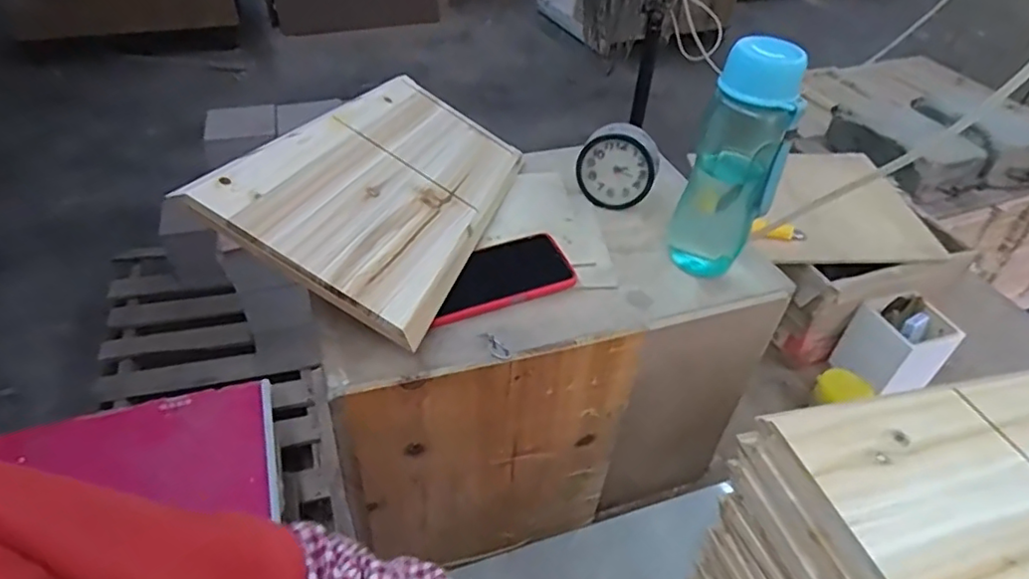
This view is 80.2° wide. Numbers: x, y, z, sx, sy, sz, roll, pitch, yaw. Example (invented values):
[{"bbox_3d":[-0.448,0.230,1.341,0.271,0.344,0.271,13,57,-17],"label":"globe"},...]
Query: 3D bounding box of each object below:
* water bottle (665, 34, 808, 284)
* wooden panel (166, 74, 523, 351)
[{"bbox_3d":[0.210,-0.114,0.590,0.061,0.240,0.074,-10,40,-11],"label":"water bottle"},{"bbox_3d":[-0.125,-0.119,0.640,0.222,0.019,0.366,32,40,-5],"label":"wooden panel"}]

